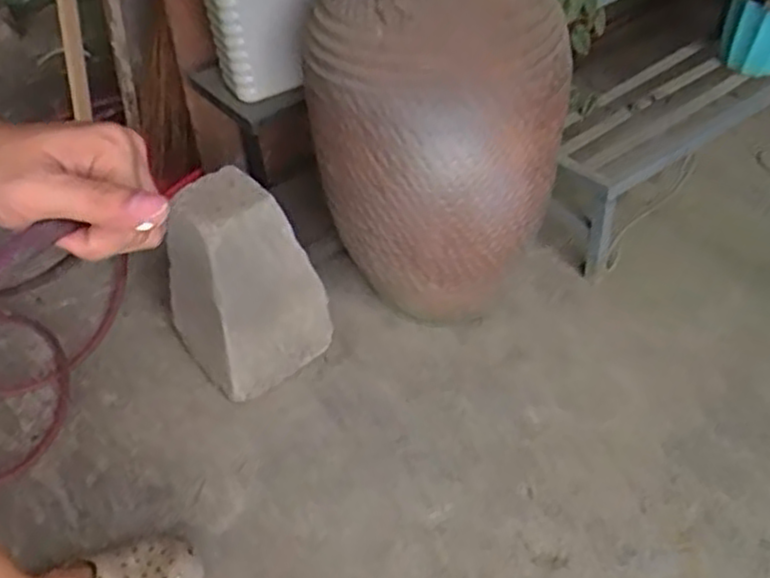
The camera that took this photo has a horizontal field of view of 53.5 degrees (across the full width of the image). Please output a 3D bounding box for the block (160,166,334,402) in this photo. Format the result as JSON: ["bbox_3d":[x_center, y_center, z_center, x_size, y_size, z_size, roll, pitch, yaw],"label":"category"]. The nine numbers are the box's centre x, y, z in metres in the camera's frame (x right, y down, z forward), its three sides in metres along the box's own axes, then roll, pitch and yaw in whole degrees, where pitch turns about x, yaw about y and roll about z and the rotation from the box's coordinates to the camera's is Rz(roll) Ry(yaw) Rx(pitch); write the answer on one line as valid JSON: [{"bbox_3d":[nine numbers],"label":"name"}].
[{"bbox_3d":[-0.222,-0.010,1.172,0.182,0.310,0.206,-34,51,-26],"label":"block"}]

